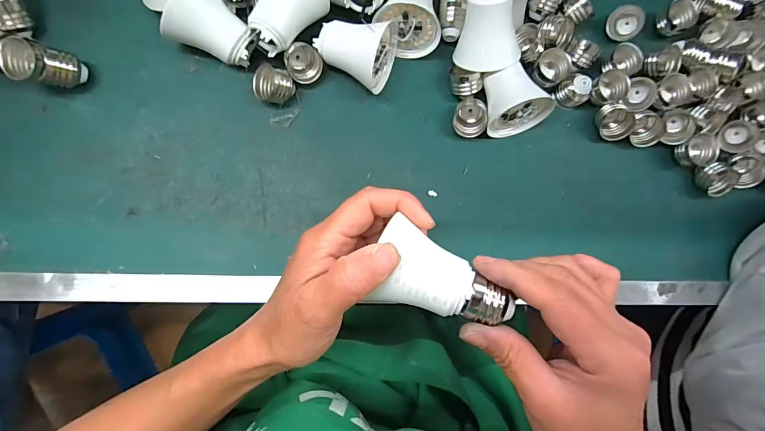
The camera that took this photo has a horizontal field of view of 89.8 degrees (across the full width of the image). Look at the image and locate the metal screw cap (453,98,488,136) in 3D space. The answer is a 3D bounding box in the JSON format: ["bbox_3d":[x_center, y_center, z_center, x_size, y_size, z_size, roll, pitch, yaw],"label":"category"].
[{"bbox_3d":[0.071,-0.079,0.313,0.026,0.022,0.032,16,84,-5],"label":"metal screw cap"}]

